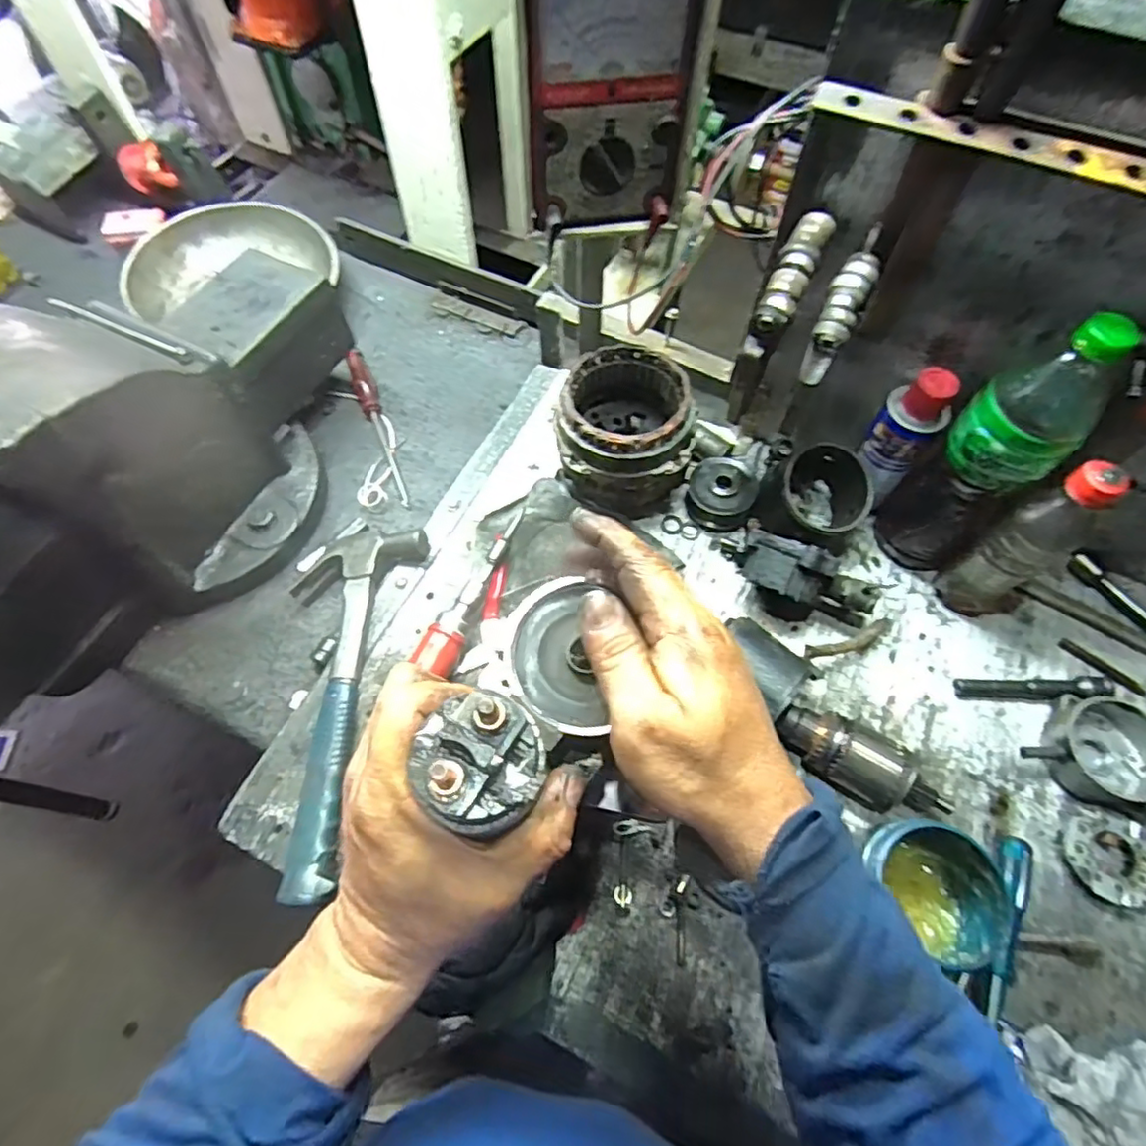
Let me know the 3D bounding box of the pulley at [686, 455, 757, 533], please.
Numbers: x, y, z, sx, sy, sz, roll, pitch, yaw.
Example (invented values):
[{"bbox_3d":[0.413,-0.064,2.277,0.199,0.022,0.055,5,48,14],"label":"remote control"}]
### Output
[{"bbox_3d":[0.148,-0.079,0.635,0.065,0.043,0.059,15,64,6],"label":"pulley"}]

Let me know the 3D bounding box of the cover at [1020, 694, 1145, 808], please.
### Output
[{"bbox_3d":[0.431,0.148,0.524,0.115,0.039,0.089,-7,64,-5],"label":"cover"}]

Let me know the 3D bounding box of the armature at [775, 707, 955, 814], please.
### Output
[{"bbox_3d":[0.234,0.158,0.513,0.139,0.052,0.051,27,66,12],"label":"armature"}]

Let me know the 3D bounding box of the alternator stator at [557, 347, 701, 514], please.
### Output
[{"bbox_3d":[0.053,-0.132,0.620,0.117,0.123,0.125,1,63,-1],"label":"alternator stator"}]

